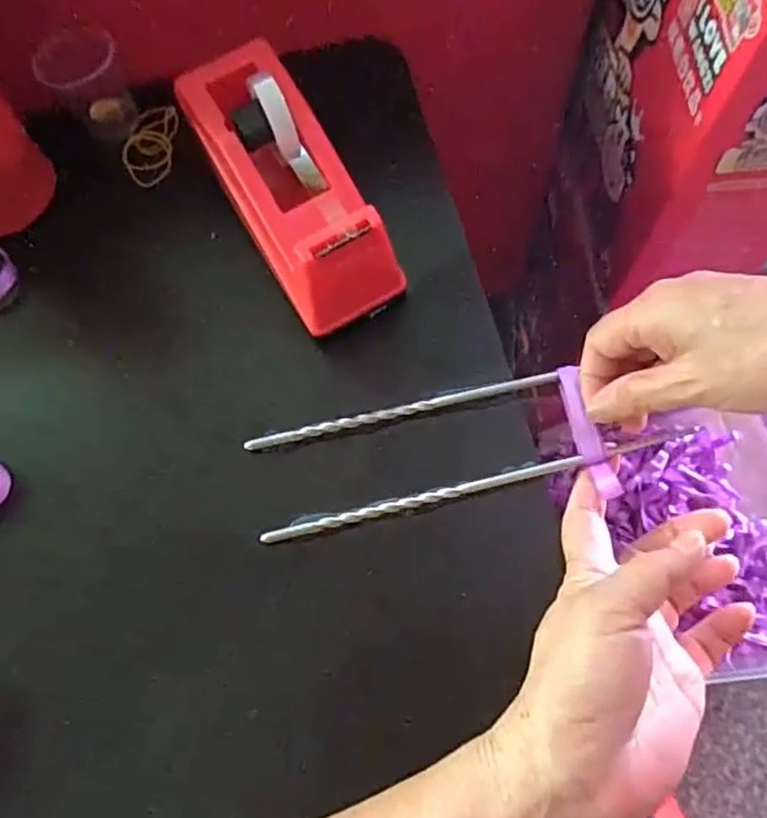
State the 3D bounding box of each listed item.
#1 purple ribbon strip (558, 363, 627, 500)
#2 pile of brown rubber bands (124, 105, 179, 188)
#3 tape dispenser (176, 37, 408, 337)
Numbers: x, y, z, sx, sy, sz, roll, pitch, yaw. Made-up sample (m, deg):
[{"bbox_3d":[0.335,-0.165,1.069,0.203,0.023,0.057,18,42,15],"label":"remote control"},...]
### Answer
[{"bbox_3d":[0.102,0.011,0.315,0.011,0.010,0.070,-15,69,-3],"label":"purple ribbon strip"},{"bbox_3d":[-0.152,-0.172,0.410,0.029,0.009,0.053,10,91,-13],"label":"pile of brown rubber bands"},{"bbox_3d":[-0.051,-0.121,0.337,0.062,0.065,0.156,-30,70,-7],"label":"tape dispenser"}]

